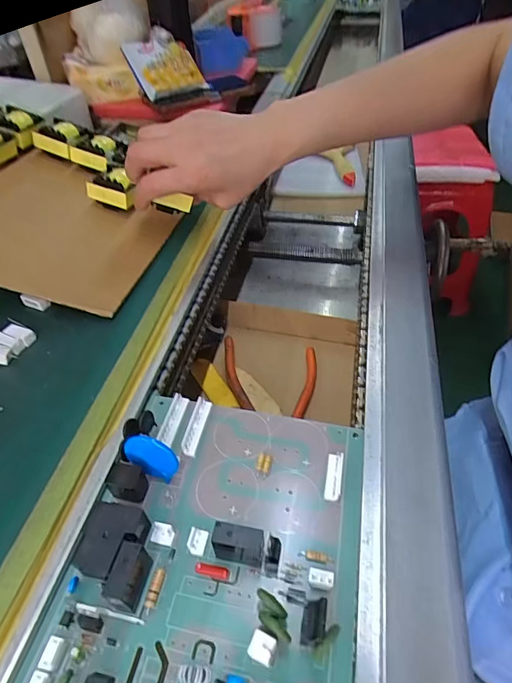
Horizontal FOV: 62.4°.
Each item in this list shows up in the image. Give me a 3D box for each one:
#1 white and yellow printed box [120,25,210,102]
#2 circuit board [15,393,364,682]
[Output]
[{"bbox_3d":[-0.139,-0.413,0.626,0.089,0.024,0.101,-36,92,-22],"label":"white and yellow printed box"},{"bbox_3d":[-0.021,0.105,0.211,0.142,0.027,0.182,9,48,9],"label":"circuit board"}]

